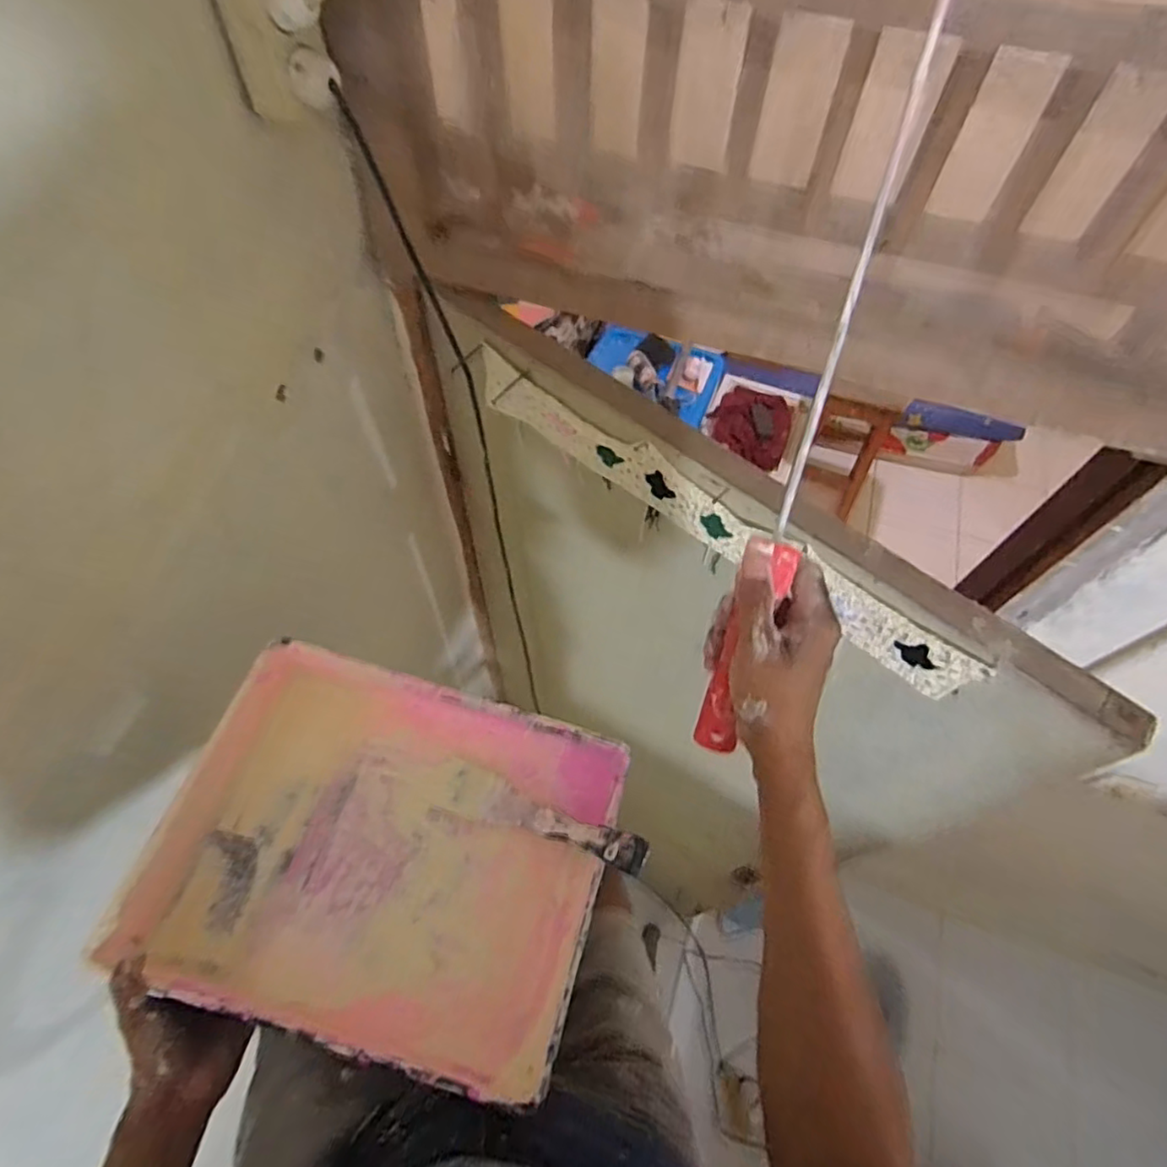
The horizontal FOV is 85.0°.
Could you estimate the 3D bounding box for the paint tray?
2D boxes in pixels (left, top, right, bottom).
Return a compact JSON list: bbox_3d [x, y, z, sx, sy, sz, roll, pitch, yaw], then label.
[{"bbox_3d":[-0.160,0.221,0.541,0.342,0.076,0.273,13,61,8],"label":"paint tray"}]

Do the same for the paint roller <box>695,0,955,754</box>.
[{"bbox_3d":[0.137,-0.175,0.351,0.110,0.023,0.584,14,103,8],"label":"paint roller"}]

